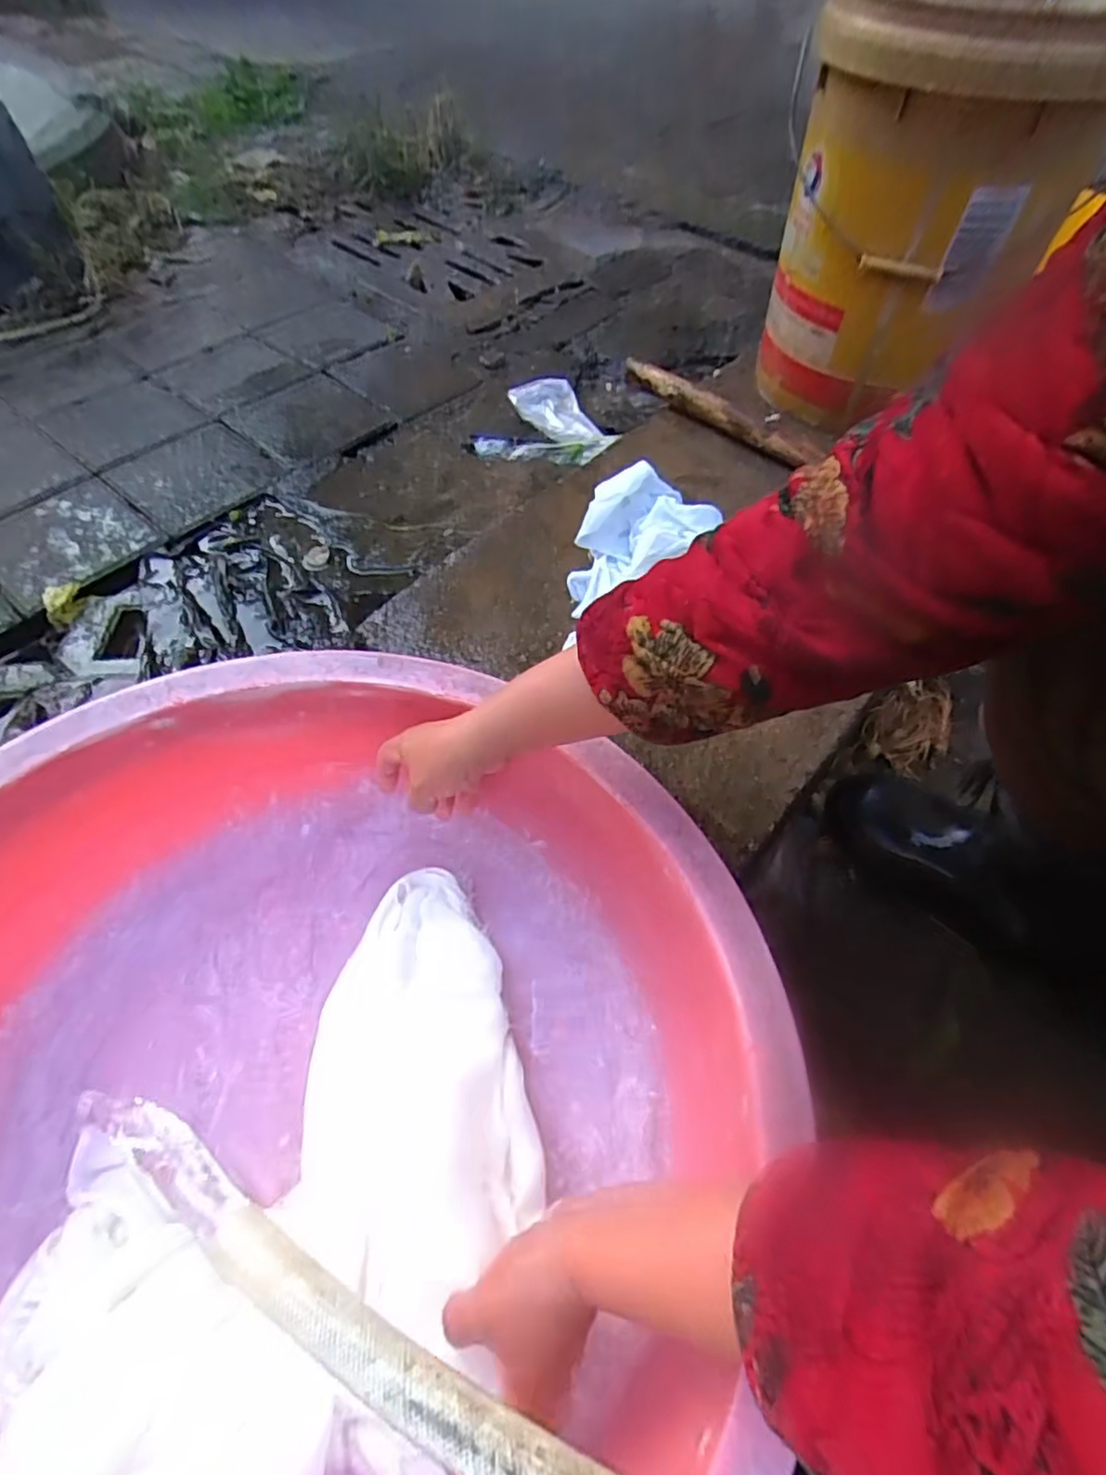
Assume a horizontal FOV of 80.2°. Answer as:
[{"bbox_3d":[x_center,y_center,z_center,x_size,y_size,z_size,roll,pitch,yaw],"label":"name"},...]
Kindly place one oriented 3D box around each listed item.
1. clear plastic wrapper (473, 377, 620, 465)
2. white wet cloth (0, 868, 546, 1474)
[{"bbox_3d":[-0.009,-0.524,1.079,0.215,0.023,0.227,5,57,1],"label":"clear plastic wrapper"},{"bbox_3d":[-0.159,0.308,0.438,0.388,0.054,0.284,-36,65,-22],"label":"white wet cloth"}]

